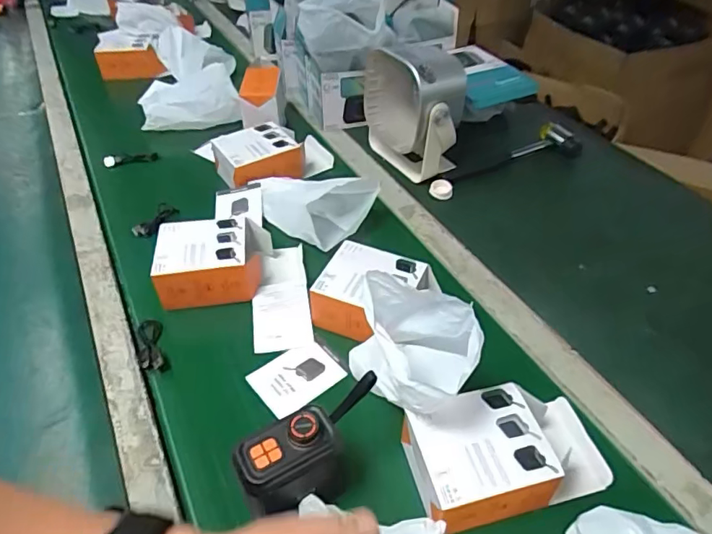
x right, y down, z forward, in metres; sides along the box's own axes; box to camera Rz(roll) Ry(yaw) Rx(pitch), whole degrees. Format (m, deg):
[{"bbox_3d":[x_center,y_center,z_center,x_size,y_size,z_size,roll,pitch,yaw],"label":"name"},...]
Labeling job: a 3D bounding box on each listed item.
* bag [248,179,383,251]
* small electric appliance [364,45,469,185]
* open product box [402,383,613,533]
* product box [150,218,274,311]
[{"bbox_3d":[-0.069,-0.093,0.754,0.176,0.067,0.103,13,48,15],"label":"bag"},{"bbox_3d":[0.096,-0.258,0.837,0.110,0.190,0.185,-28,50,-26],"label":"small electric appliance"},{"bbox_3d":[0.139,0.171,0.481,0.181,0.064,0.105,-15,47,-11],"label":"open product box"},{"bbox_3d":[-0.181,-0.010,0.669,0.140,0.068,0.100,-8,46,-5],"label":"product box"}]

